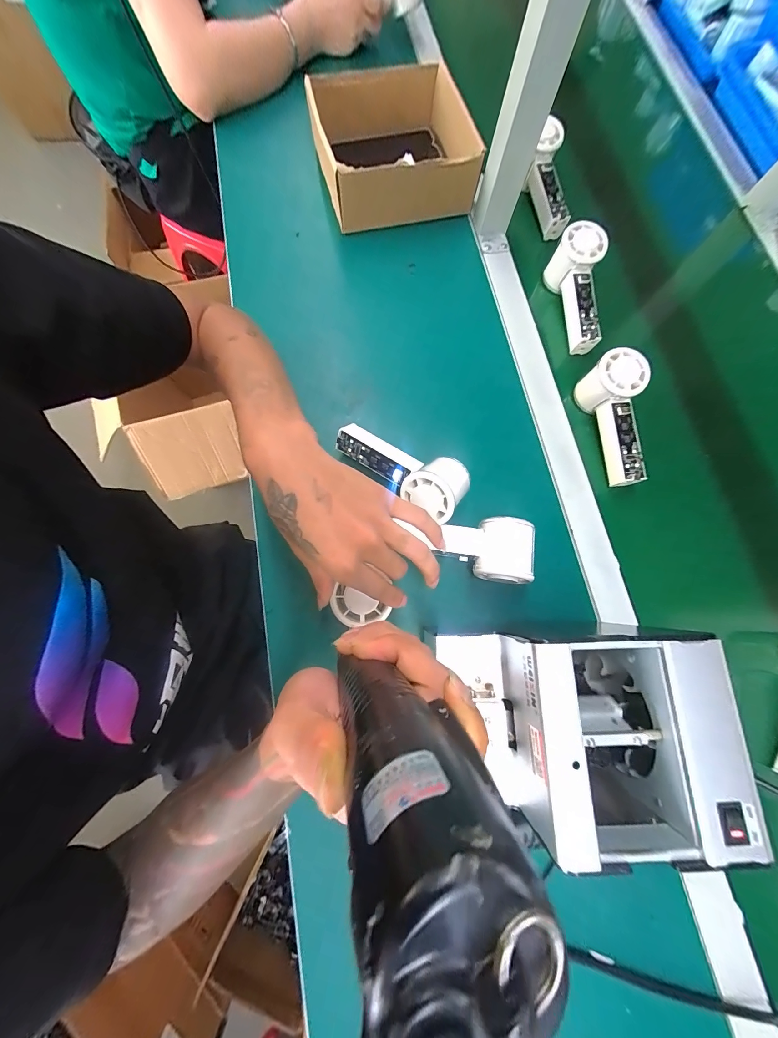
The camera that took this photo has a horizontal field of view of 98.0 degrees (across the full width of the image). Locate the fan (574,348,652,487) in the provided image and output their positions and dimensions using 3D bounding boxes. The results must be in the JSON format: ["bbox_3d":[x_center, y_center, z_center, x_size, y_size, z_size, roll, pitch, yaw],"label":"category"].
[{"bbox_3d":[0.268,-0.112,0.387,0.048,0.061,0.138,-8,74,-2],"label":"fan"}]

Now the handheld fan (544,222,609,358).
[{"bbox_3d":[0.240,-0.288,0.426,0.049,0.058,0.141,0,74,0],"label":"handheld fan"}]

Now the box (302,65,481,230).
[{"bbox_3d":[0.007,-0.504,0.465,0.194,0.082,0.199,-15,74,-4],"label":"box"}]

